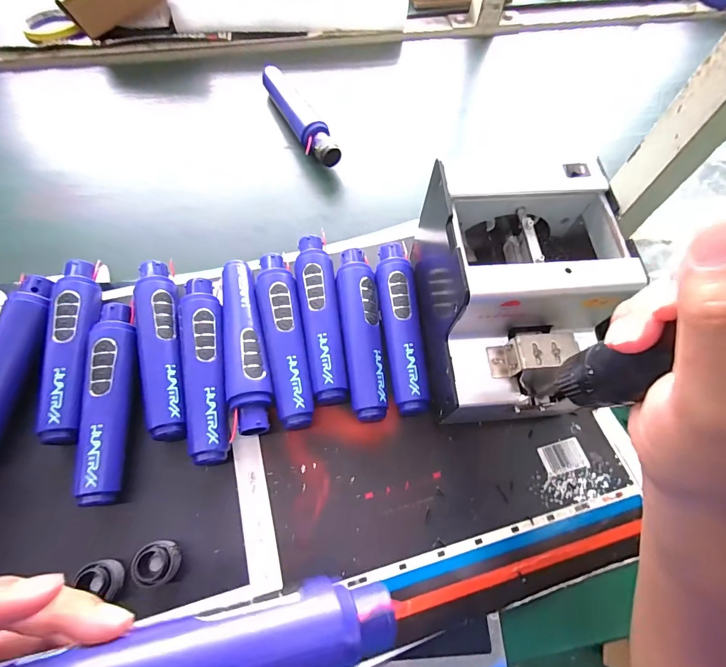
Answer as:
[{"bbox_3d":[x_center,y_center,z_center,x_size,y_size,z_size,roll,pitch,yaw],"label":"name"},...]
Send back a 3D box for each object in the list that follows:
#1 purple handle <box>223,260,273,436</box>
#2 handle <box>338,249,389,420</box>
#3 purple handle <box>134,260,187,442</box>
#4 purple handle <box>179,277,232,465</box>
[{"bbox_3d":[-0.111,0.007,0.368,0.040,0.035,0.176,-9,66,-7],"label":"purple handle"},{"bbox_3d":[0.000,-0.002,0.377,0.037,0.032,0.172,-5,66,-5],"label":"handle"},{"bbox_3d":[-0.187,0.010,0.362,0.039,0.031,0.176,-14,67,-9],"label":"purple handle"},{"bbox_3d":[-0.145,0.029,0.356,0.040,0.035,0.175,-11,66,-8],"label":"purple handle"}]

